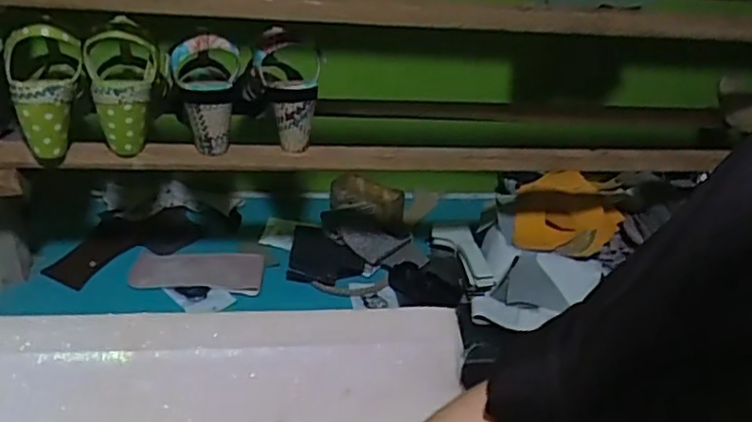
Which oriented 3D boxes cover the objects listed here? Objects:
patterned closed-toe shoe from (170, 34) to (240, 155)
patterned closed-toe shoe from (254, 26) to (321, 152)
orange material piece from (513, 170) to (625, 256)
[{"bbox_3d":[-0.199,-0.138,0.769,0.078,0.136,0.072,-5,34,-17],"label":"patterned closed-toe shoe"},{"bbox_3d":[-0.110,-0.147,0.799,0.076,0.147,0.083,1,33,-9],"label":"patterned closed-toe shoe"},{"bbox_3d":[0.311,0.001,1.042,0.169,0.034,0.166,13,57,4],"label":"orange material piece"}]

